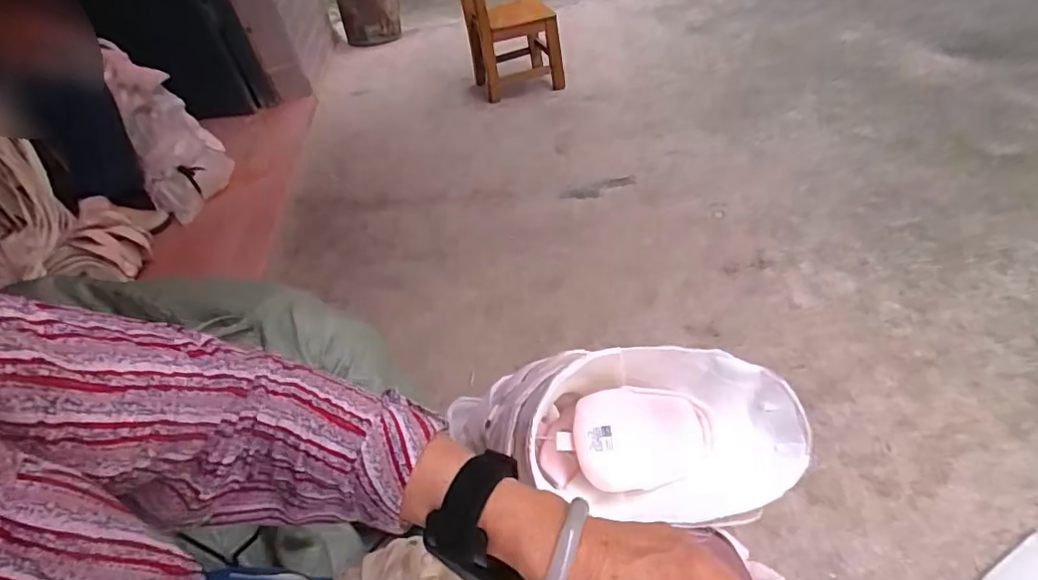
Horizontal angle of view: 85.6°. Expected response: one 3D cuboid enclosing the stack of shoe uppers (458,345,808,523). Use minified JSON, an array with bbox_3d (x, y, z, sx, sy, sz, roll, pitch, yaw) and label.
[{"bbox_3d":[0.107,0.118,0.472,0.265,0.111,0.114,-7,43,7],"label":"stack of shoe uppers"}]

